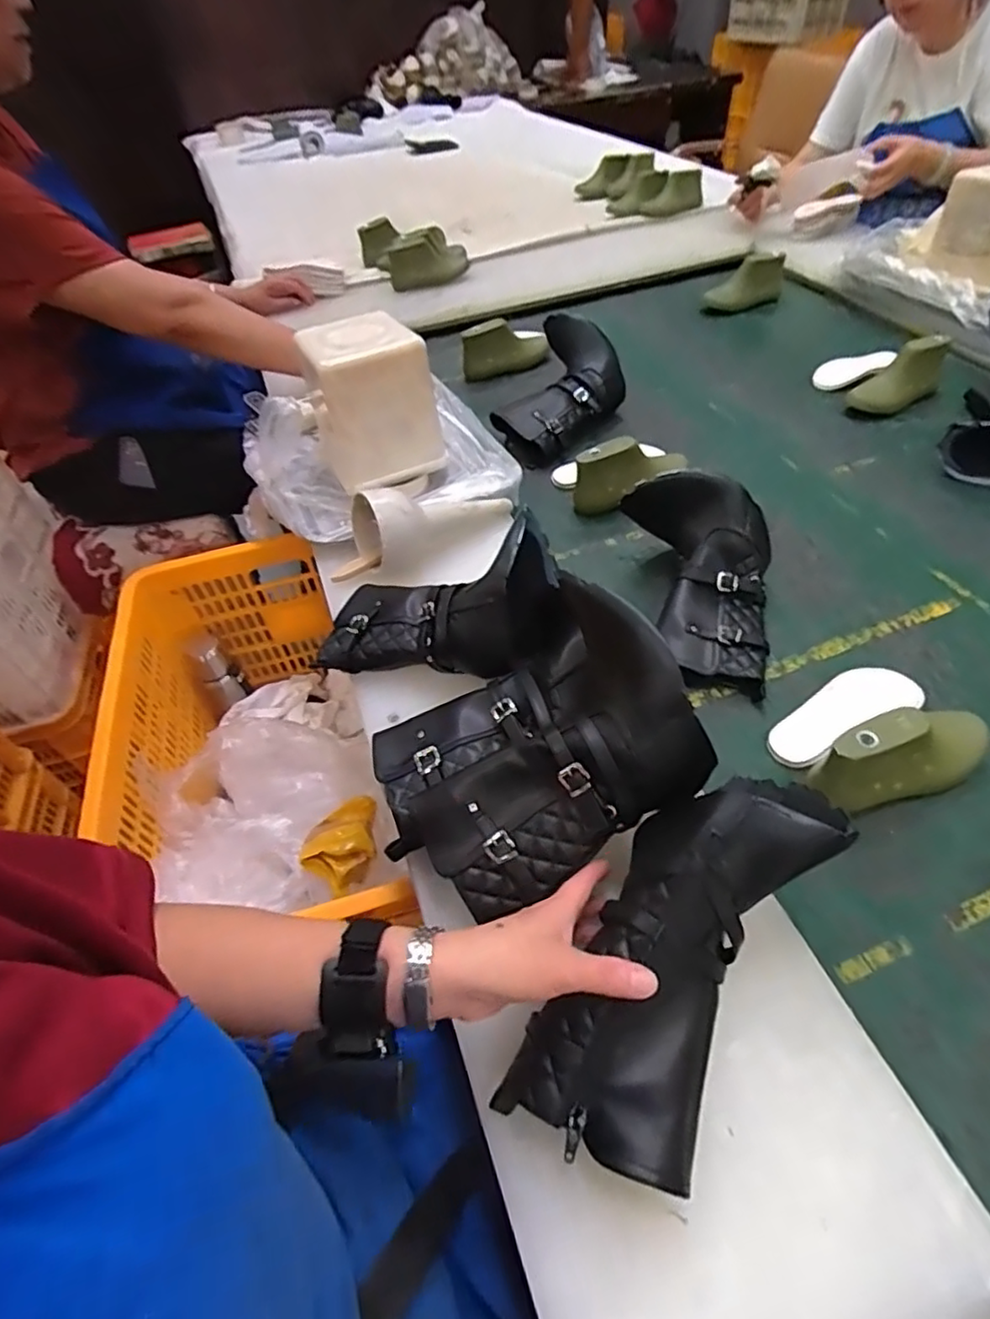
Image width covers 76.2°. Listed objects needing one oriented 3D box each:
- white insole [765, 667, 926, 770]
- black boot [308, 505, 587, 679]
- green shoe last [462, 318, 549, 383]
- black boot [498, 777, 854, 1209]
[{"bbox_3d":[0.336,0.050,0.609,0.169,0.019,0.057,-24,50,-14],"label":"white insole"},{"bbox_3d":[-0.059,-0.063,0.602,0.238,0.099,0.144,-6,48,1],"label":"black boot"},{"bbox_3d":[0.019,-0.556,1.126,0.163,0.089,0.050,-15,49,-7],"label":"green shoe last"},{"bbox_3d":[0.110,0.181,0.384,0.105,0.058,0.235,29,82,28],"label":"black boot"}]

